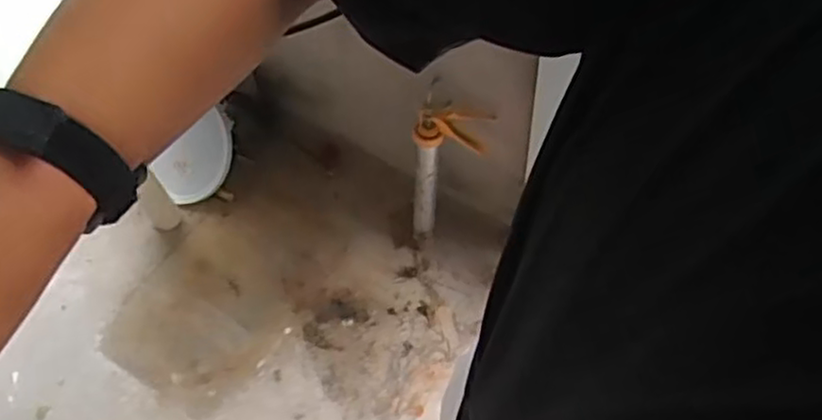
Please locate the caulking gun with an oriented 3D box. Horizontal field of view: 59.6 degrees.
[{"bbox_3d":[0.085,-0.071,1.618,0.179,0.416,0.083,-3,59,3],"label":"caulking gun"}]

